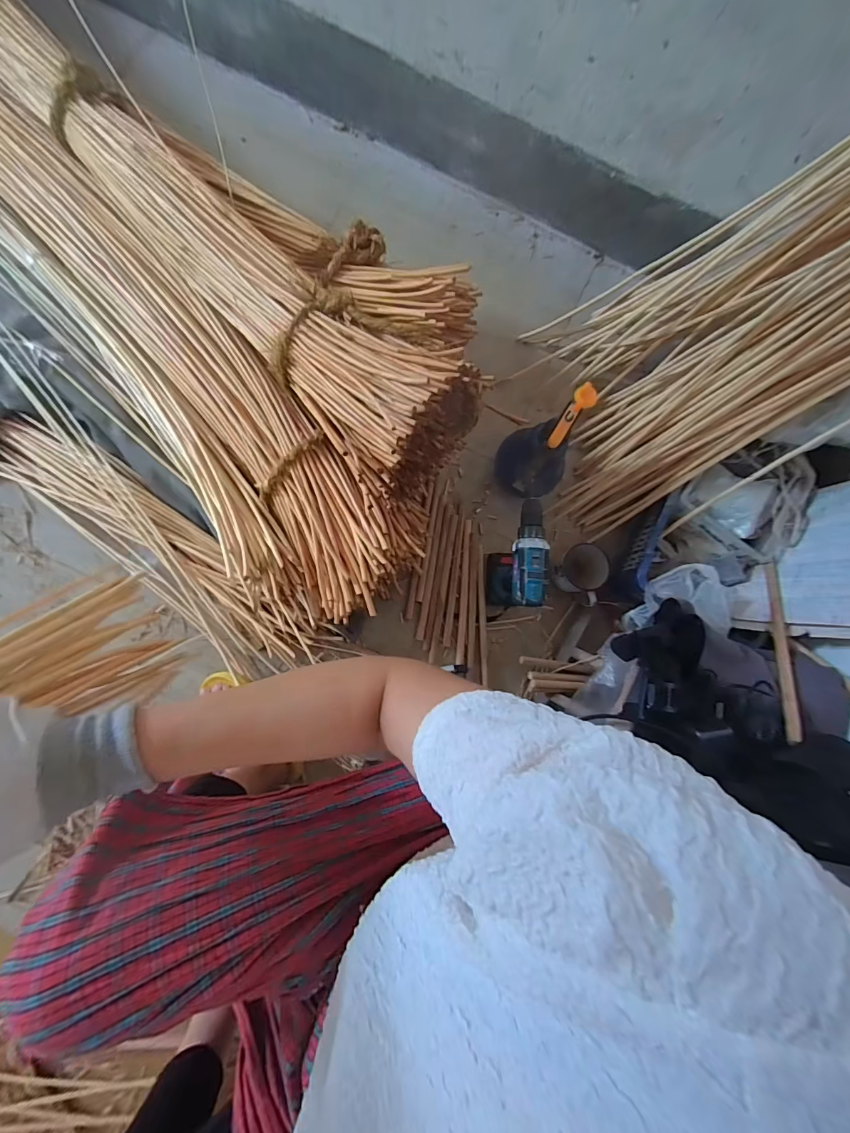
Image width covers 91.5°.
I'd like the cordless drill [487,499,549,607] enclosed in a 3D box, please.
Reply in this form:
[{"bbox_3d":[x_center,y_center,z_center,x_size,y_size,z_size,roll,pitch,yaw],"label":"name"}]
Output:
[{"bbox_3d":[0.168,-0.016,0.785,0.063,0.194,0.182,5,82,-4],"label":"cordless drill"}]

